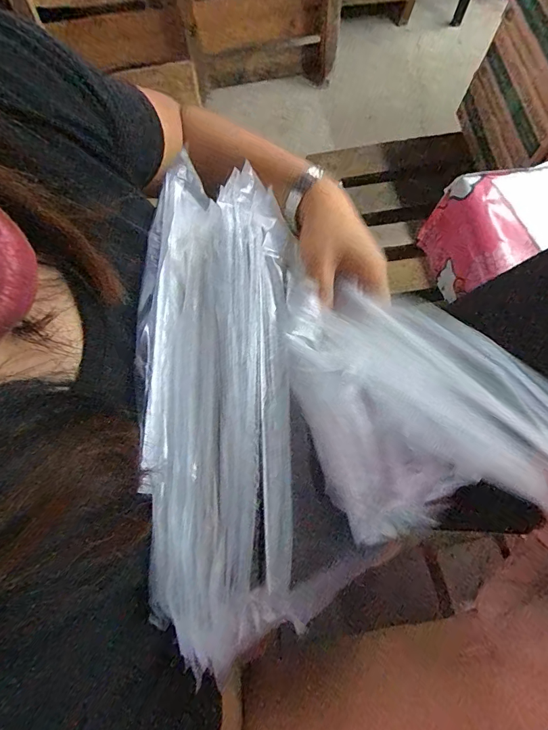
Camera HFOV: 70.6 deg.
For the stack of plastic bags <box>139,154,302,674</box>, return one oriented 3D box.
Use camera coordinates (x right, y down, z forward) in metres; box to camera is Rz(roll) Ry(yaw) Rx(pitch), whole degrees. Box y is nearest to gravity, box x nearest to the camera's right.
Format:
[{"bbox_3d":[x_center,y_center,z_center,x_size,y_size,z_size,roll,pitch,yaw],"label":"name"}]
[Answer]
[{"bbox_3d":[-0.034,0.008,0.256,0.096,0.028,0.309,-2,71,0],"label":"stack of plastic bags"}]

